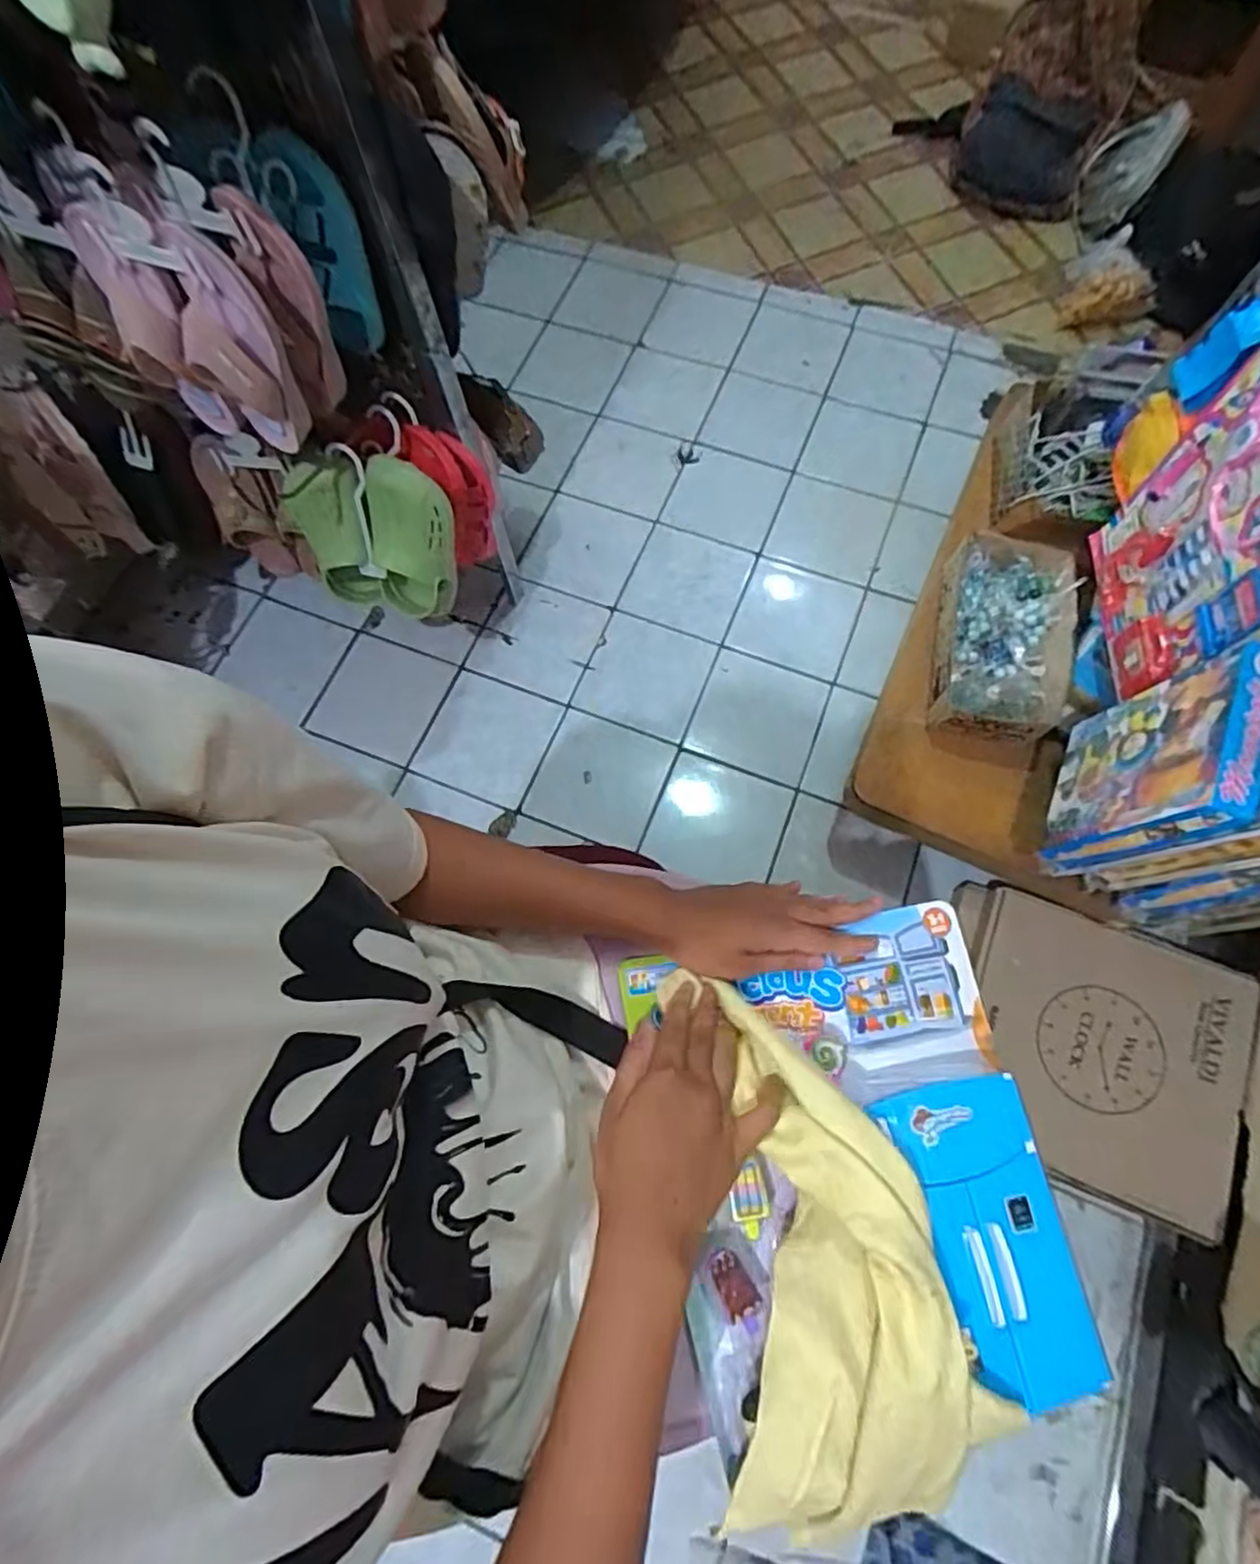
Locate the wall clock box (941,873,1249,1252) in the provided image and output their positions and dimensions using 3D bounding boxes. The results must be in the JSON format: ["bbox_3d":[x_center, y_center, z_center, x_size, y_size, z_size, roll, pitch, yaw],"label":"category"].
[{"bbox_3d":[0.584,0.339,0.887,0.341,0.068,0.321,21,73,10],"label":"wall clock box"}]

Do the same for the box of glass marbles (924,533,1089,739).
[{"bbox_3d":[0.513,-0.195,0.957,0.166,0.092,0.284,12,72,7],"label":"box of glass marbles"}]

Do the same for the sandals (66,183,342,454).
[{"bbox_3d":[-0.361,-0.404,0.608,0.148,0.187,0.100,23,74,10],"label":"sandals"}]

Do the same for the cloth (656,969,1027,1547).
[{"bbox_3d":[0.107,0.249,0.382,0.133,0.064,0.267,-6,71,-2],"label":"cloth"}]

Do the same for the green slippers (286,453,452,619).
[{"bbox_3d":[-0.318,-0.297,0.842,0.203,0.193,0.077,14,72,7],"label":"green slippers"}]

